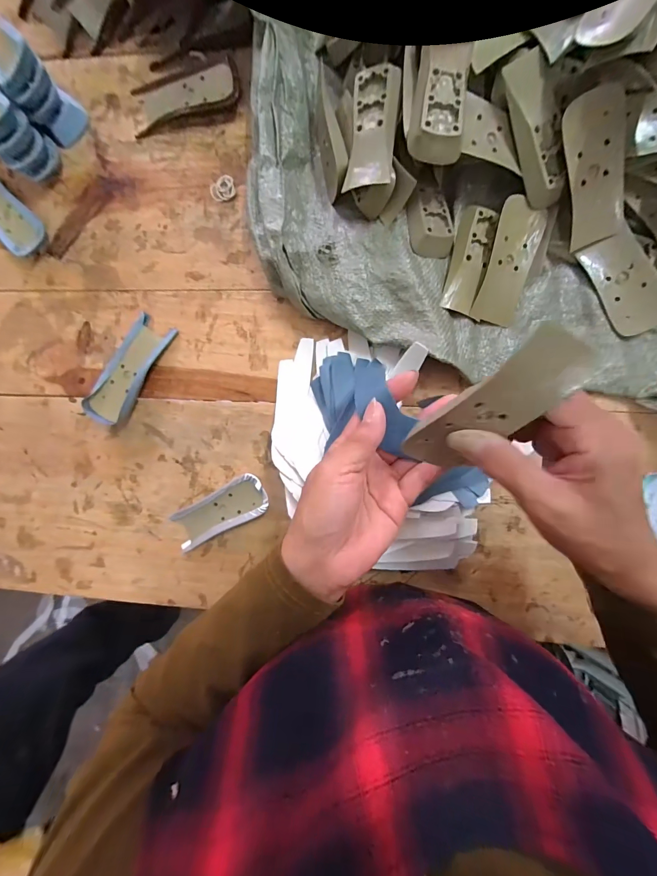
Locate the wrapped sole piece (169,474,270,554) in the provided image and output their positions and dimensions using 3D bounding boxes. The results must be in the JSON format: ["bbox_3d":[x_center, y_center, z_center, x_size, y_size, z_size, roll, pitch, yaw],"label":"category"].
[{"bbox_3d":[-0.119,0.080,0.376,0.114,0.014,0.044,-28,90,7],"label":"wrapped sole piece"}]

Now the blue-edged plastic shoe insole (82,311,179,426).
[{"bbox_3d":[-0.221,-0.073,0.379,0.048,0.021,0.125,31,96,4],"label":"blue-edged plastic shoe insole"}]

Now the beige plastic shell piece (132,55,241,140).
[{"bbox_3d":[-0.150,-0.359,0.356,0.118,0.015,0.053,-7,92,6],"label":"beige plastic shell piece"}]

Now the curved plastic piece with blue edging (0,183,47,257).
[{"bbox_3d":[-0.371,-0.256,0.390,0.118,0.017,0.047,44,96,2],"label":"curved plastic piece with blue edging"}]

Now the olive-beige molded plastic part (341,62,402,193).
[{"bbox_3d":[0.038,-0.269,0.298,0.040,0.014,0.096,6,94,6],"label":"olive-beige molded plastic part"}]

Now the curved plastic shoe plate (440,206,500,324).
[{"bbox_3d":[0.133,-0.165,0.324,0.034,0.010,0.098,13,94,5],"label":"curved plastic shoe plate"}]

